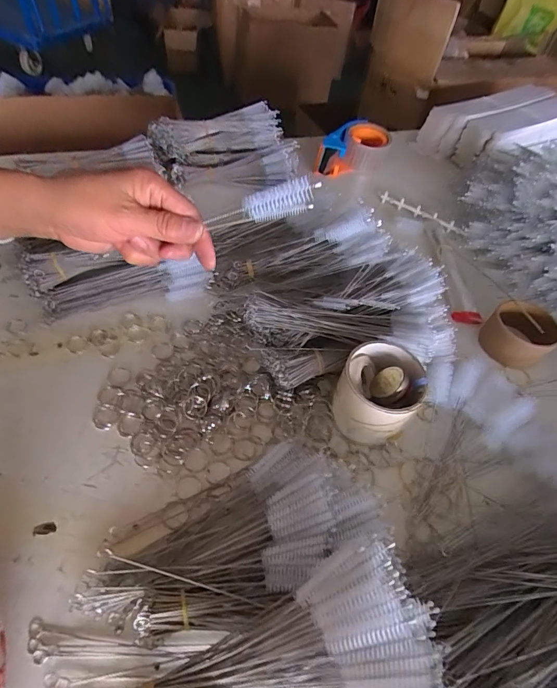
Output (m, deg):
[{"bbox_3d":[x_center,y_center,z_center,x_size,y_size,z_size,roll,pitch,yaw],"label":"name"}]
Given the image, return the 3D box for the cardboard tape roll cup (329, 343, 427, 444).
[{"bbox_3d":[0.102,0.052,0.413,0.077,0.076,0.082,4,52,-4],"label":"cardboard tape roll cup"}]

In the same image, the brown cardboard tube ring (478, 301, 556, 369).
[{"bbox_3d":[0.317,-0.018,0.520,0.078,0.062,0.078,4,52,-4],"label":"brown cardboard tube ring"}]

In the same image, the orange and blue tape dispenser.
[{"bbox_3d":[0.146,-0.371,0.764,0.088,0.062,0.153,37,56,21],"label":"orange and blue tape dispenser"}]

